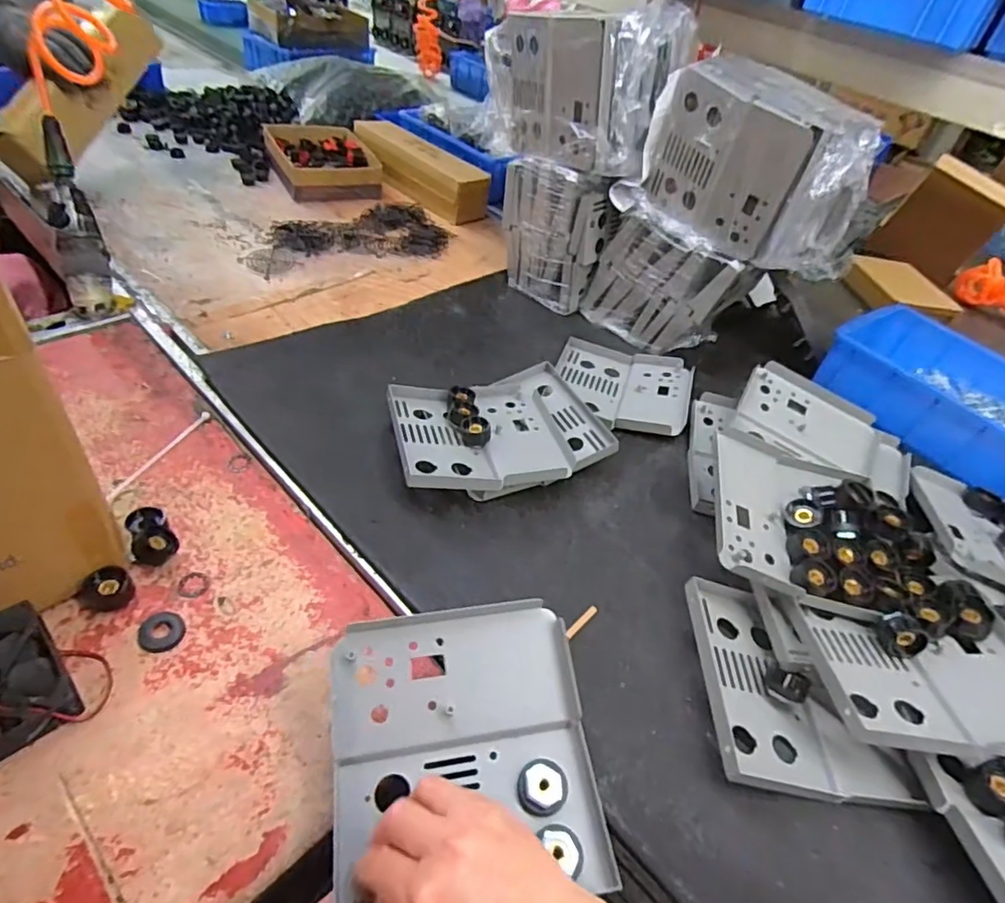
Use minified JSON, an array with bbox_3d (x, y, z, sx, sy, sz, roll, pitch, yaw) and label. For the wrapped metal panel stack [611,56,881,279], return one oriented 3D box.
[{"bbox_3d":[0.290,-0.334,0.700,0.253,0.175,0.141,38,49,25],"label":"wrapped metal panel stack"}]

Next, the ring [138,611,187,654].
[{"bbox_3d":[-0.261,0.137,0.449,0.035,0.004,0.030,31,46,19],"label":"ring"}]

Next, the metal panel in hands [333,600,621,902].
[{"bbox_3d":[-0.025,0.183,0.372,0.157,0.043,0.156,-4,46,-9],"label":"metal panel in hands"}]

